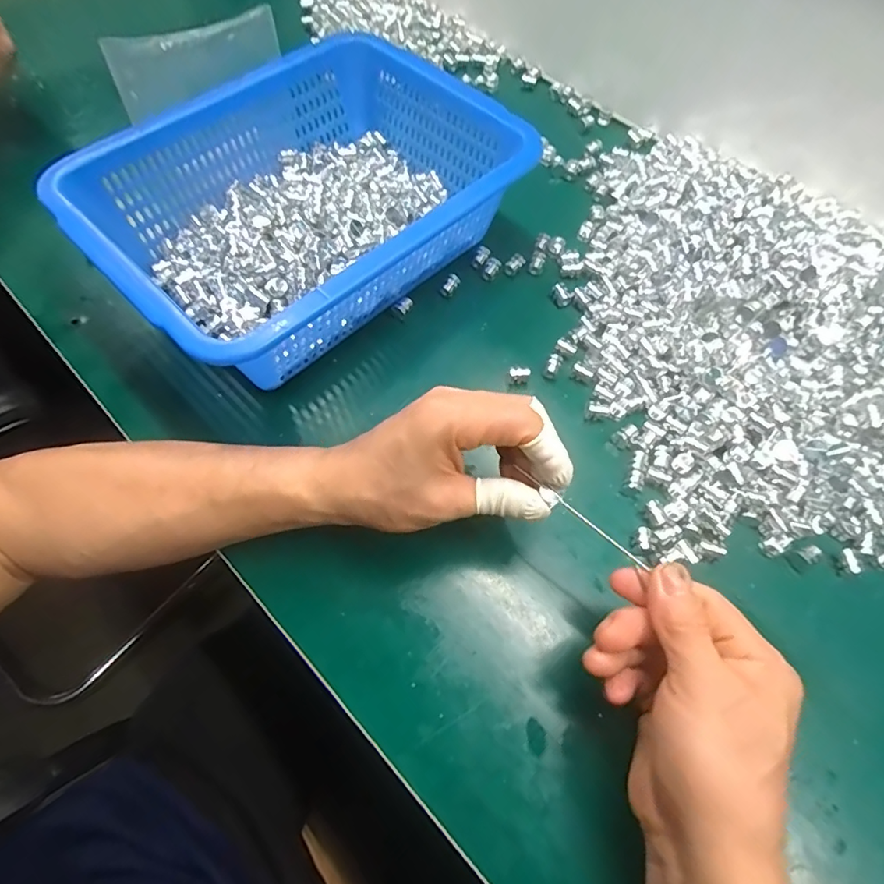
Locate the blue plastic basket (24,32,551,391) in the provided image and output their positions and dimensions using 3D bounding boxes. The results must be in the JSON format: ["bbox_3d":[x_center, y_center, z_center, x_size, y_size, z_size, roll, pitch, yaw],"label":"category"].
[{"bbox_3d":[-0.095,-0.183,0.414,0.218,0.104,0.310,40,69,17],"label":"blue plastic basket"}]

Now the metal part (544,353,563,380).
[{"bbox_3d":[0.086,-0.058,0.405,0.011,0.008,0.019,23,65,10],"label":"metal part"}]

